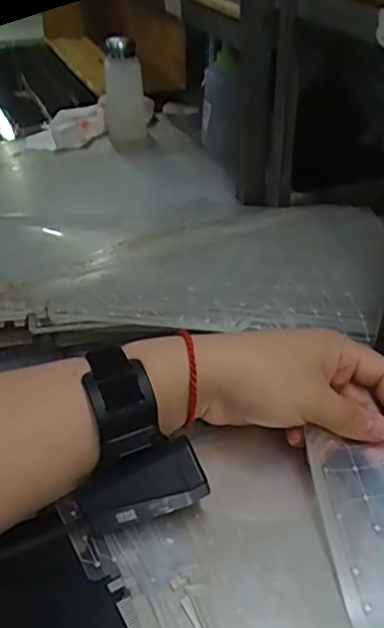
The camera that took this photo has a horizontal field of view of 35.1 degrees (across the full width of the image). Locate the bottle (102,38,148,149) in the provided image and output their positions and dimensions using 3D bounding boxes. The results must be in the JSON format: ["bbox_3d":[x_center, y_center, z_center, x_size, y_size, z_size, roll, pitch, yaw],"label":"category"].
[{"bbox_3d":[-0.096,-0.310,0.866,0.056,0.146,0.044,-5,38,-7],"label":"bottle"}]

